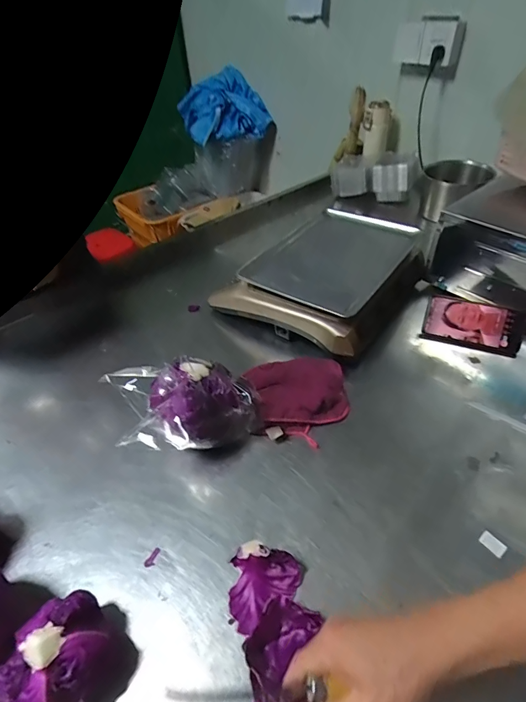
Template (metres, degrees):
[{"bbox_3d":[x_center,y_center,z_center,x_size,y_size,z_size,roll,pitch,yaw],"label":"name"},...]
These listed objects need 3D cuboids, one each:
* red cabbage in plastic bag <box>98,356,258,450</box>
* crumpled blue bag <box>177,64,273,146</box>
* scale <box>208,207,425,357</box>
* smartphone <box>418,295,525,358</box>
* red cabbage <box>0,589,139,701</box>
[{"bbox_3d":[-0.112,0.082,0.550,0.204,0.134,0.121,-10,44,-5],"label":"red cabbage in plastic bag"},{"bbox_3d":[-0.169,-1.023,1.580,0.327,0.192,0.311,-16,45,-9],"label":"crumpled blue bag"},{"bbox_3d":[0.119,-0.155,0.774,0.308,0.133,0.340,27,53,30],"label":"scale"},{"bbox_3d":[0.382,-0.047,0.687,0.166,0.082,0.019,15,10,18],"label":"smartphone"},{"bbox_3d":[-0.189,0.296,0.369,0.093,0.098,0.099,-4,44,4],"label":"red cabbage"}]

